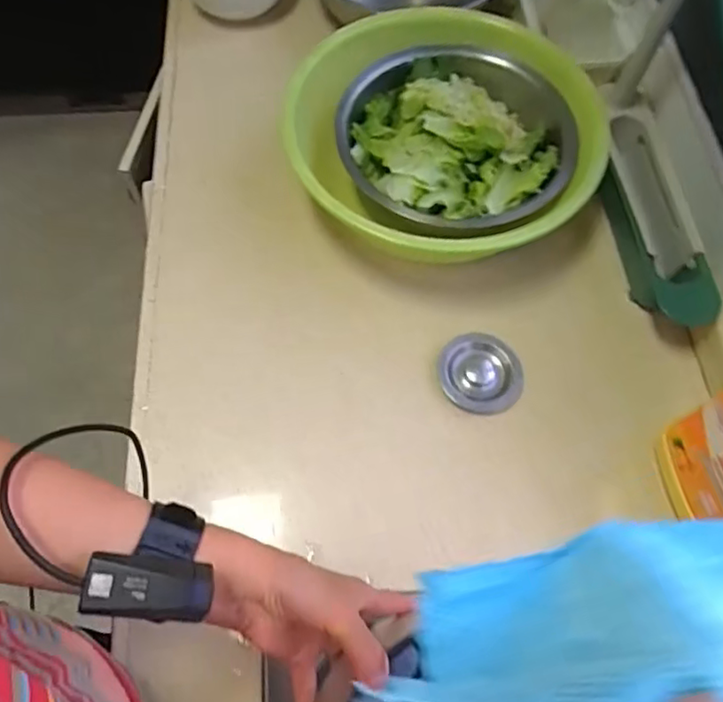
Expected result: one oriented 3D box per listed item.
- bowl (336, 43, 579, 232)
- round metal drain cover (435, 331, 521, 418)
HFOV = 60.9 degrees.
[{"bbox_3d":[0.105,-0.236,0.705,0.251,0.107,0.243,0,65,0],"label":"bowl"},{"bbox_3d":[0.122,0.021,0.631,0.083,0.026,0.082,0,65,0],"label":"round metal drain cover"}]

